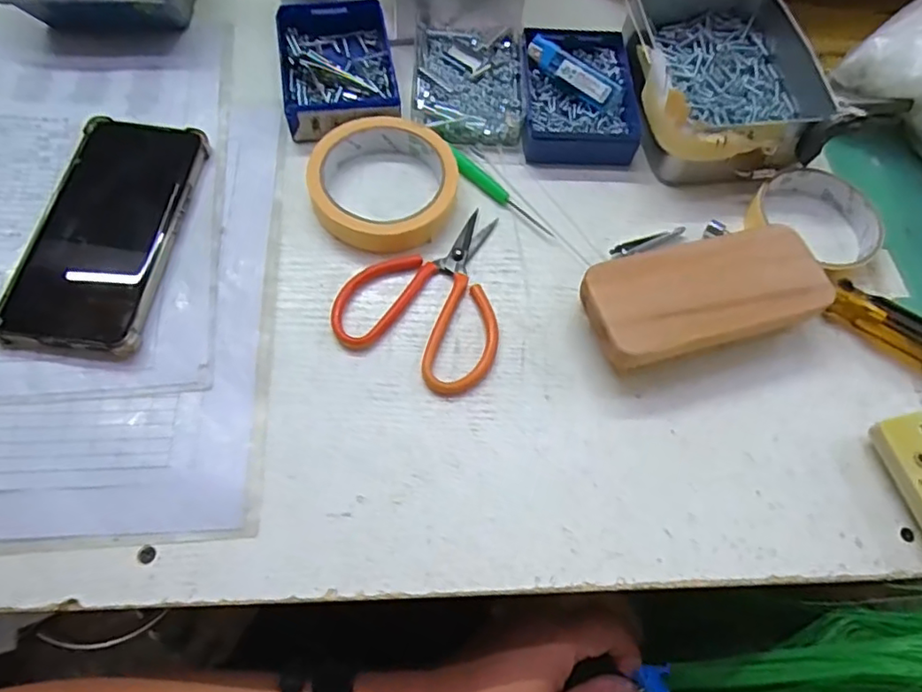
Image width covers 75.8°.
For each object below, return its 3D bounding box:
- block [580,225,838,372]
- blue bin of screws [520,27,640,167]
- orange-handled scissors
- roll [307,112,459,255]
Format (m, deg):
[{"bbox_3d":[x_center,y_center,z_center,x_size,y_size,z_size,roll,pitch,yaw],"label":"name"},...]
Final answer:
[{"bbox_3d":[0.143,-0.027,0.351,0.144,0.041,0.066,-13,66,-9],"label":"block"},{"bbox_3d":[0.085,-0.185,0.433,0.080,0.028,0.109,3,65,-1],"label":"blue bin of screws"},{"bbox_3d":[-0.013,-0.036,0.366,0.098,0.006,0.119,26,66,9],"label":"orange-handled scissors"},{"bbox_3d":[-0.052,-0.112,0.386,0.094,0.026,0.101,1,65,-2],"label":"roll"}]

